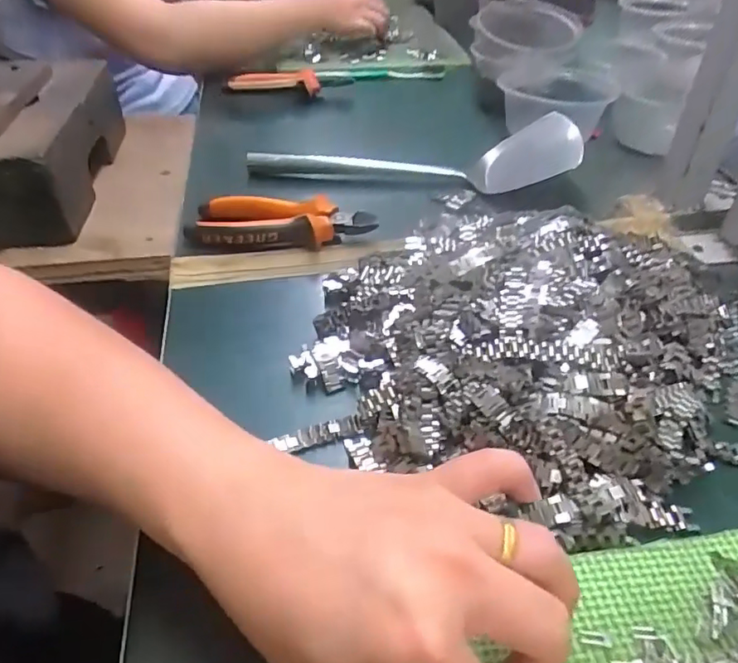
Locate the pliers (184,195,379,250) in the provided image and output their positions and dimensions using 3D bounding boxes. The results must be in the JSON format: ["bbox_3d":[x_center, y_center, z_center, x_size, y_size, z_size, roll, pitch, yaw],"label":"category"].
[{"bbox_3d":[-0.070,-0.087,0.452,0.145,0.030,0.049,3,43,3],"label":"pliers"}]

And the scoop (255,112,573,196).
[{"bbox_3d":[0.044,-0.162,0.522,0.305,0.044,0.060,-4,43,-5],"label":"scoop"}]

